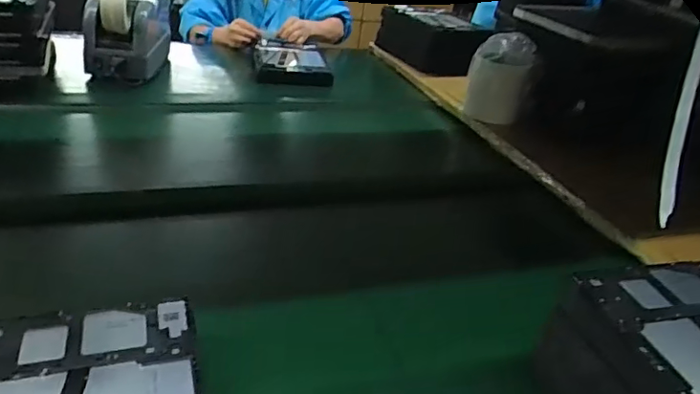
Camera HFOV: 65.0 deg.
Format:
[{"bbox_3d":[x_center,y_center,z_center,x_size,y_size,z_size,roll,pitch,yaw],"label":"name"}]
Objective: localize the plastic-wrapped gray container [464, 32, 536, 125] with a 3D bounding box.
[{"bbox_3d":[0.240,-0.192,0.897,0.099,0.127,0.099,13,29,10],"label":"plastic-wrapped gray container"}]

